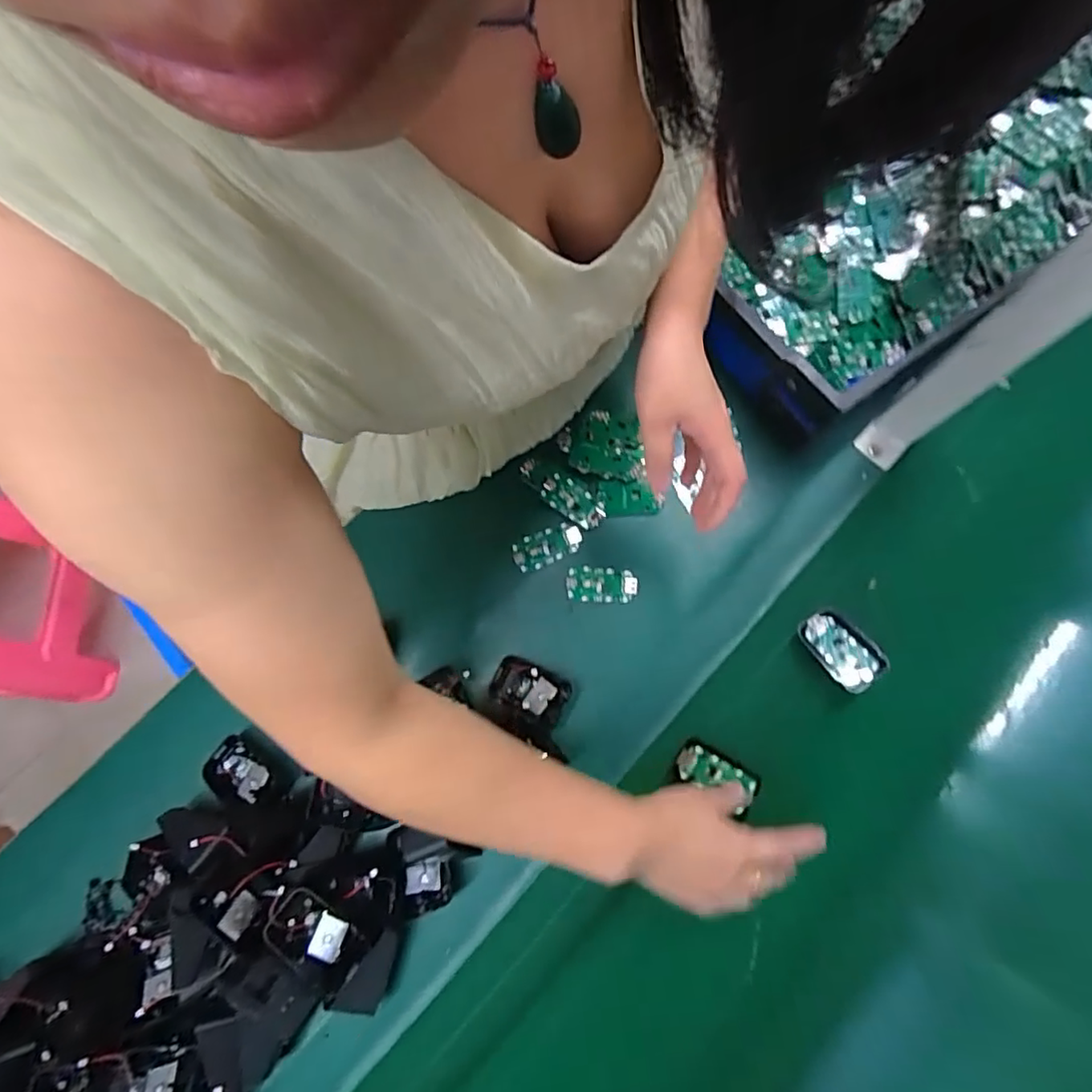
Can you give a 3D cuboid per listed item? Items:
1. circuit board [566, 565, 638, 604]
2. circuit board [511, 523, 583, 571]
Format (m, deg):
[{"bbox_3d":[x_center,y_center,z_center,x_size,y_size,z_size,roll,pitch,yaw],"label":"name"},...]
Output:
[{"bbox_3d":[0.052,0.036,0.554,0.064,0.004,0.033,2,75,2],"label":"circuit board"},{"bbox_3d":[0.001,0.000,0.560,0.065,0.004,0.031,-21,75,-4],"label":"circuit board"}]

